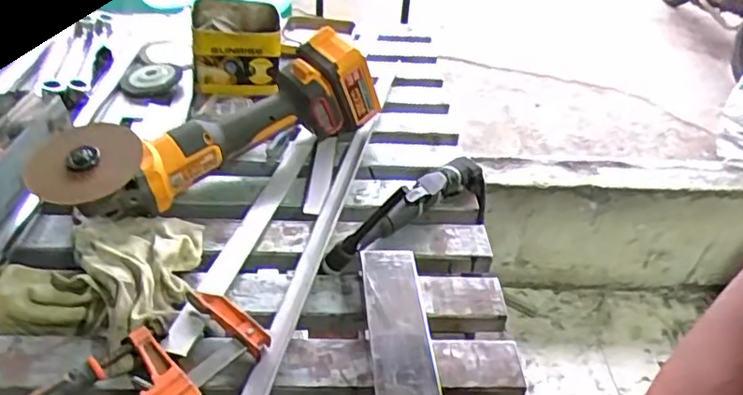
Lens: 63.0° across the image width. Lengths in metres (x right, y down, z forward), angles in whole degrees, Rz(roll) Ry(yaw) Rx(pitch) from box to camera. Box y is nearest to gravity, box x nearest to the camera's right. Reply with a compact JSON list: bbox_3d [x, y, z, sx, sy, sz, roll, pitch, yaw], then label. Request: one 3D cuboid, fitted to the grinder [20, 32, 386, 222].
[{"bbox_3d":[-0.168,-0.067,0.696,0.104,0.110,0.423,27,43,25],"label":"grinder"}]

